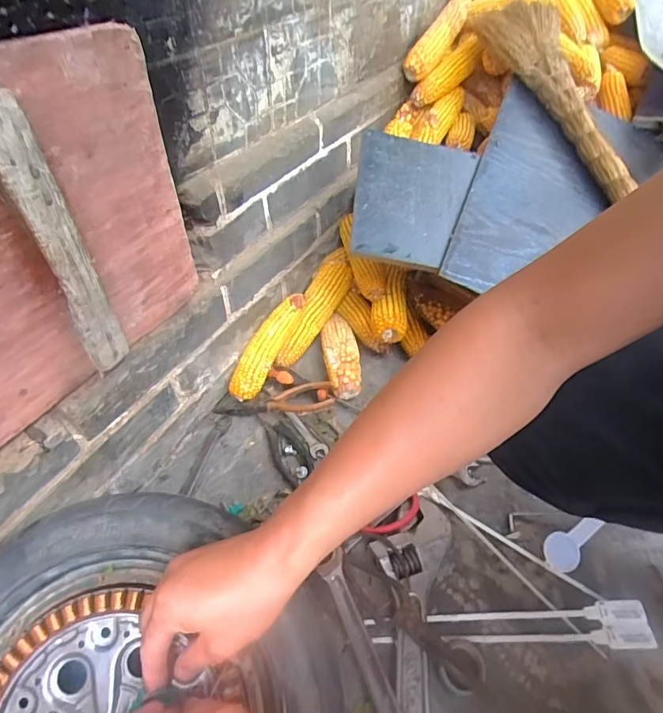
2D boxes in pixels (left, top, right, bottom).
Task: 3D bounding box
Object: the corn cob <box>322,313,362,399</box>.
[{"bbox_3d":[0.013,-0.002,0.752,0.057,0.048,0.155,-5,46,-5],"label":"corn cob"}]

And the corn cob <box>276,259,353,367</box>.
[{"bbox_3d":[-0.033,-0.076,0.770,0.054,0.055,0.201,26,79,23],"label":"corn cob"}]

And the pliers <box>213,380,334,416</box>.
[{"bbox_3d":[-0.087,0.072,0.697,0.181,0.020,0.058,-10,37,4],"label":"pliers"}]

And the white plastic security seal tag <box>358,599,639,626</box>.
[{"bbox_3d":[0.189,0.287,0.503,0.302,0.005,0.022,-3,50,0],"label":"white plastic security seal tag"}]

